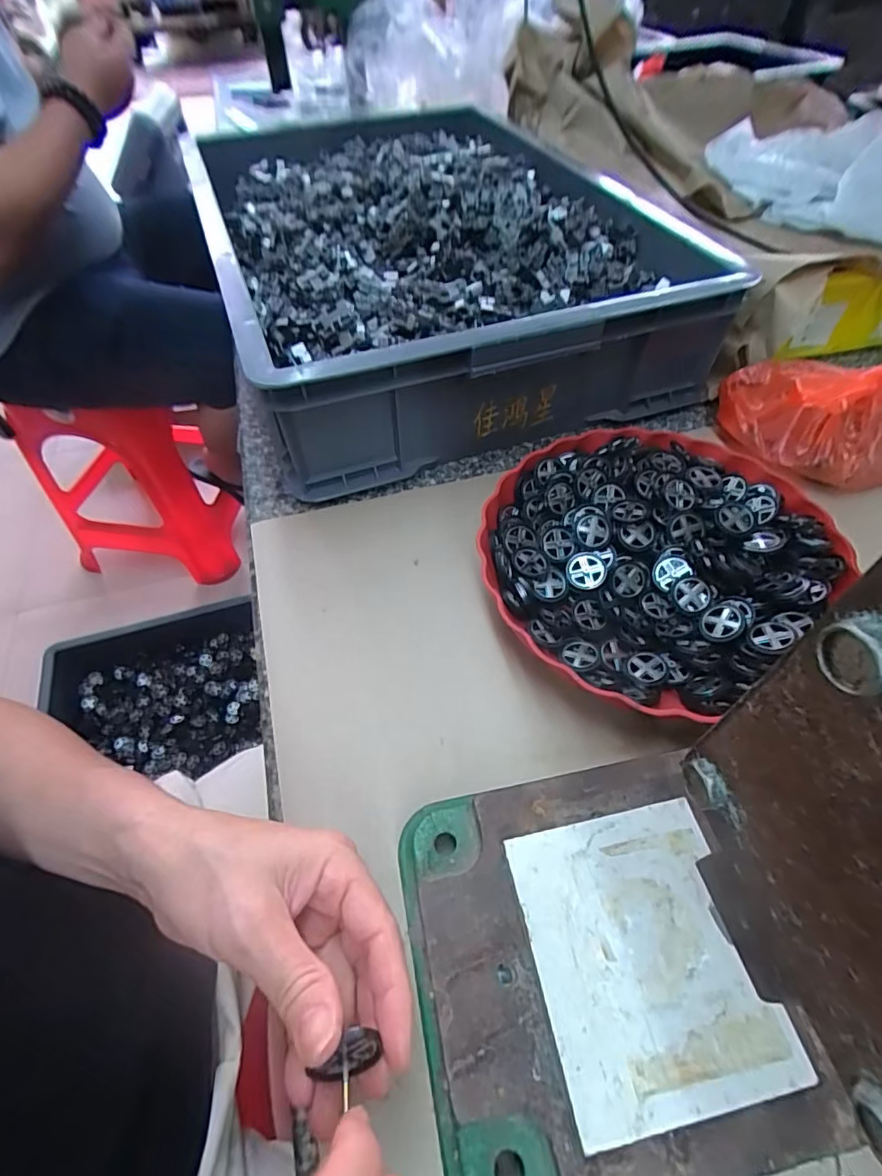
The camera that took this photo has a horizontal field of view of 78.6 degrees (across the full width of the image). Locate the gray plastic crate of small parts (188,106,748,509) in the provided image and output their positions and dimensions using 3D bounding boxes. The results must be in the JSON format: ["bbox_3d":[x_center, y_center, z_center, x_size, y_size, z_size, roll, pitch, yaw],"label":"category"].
[{"bbox_3d":[-0.023,-0.366,0.593,0.405,0.129,0.554,-17,55,-11],"label":"gray plastic crate of small parts"}]

